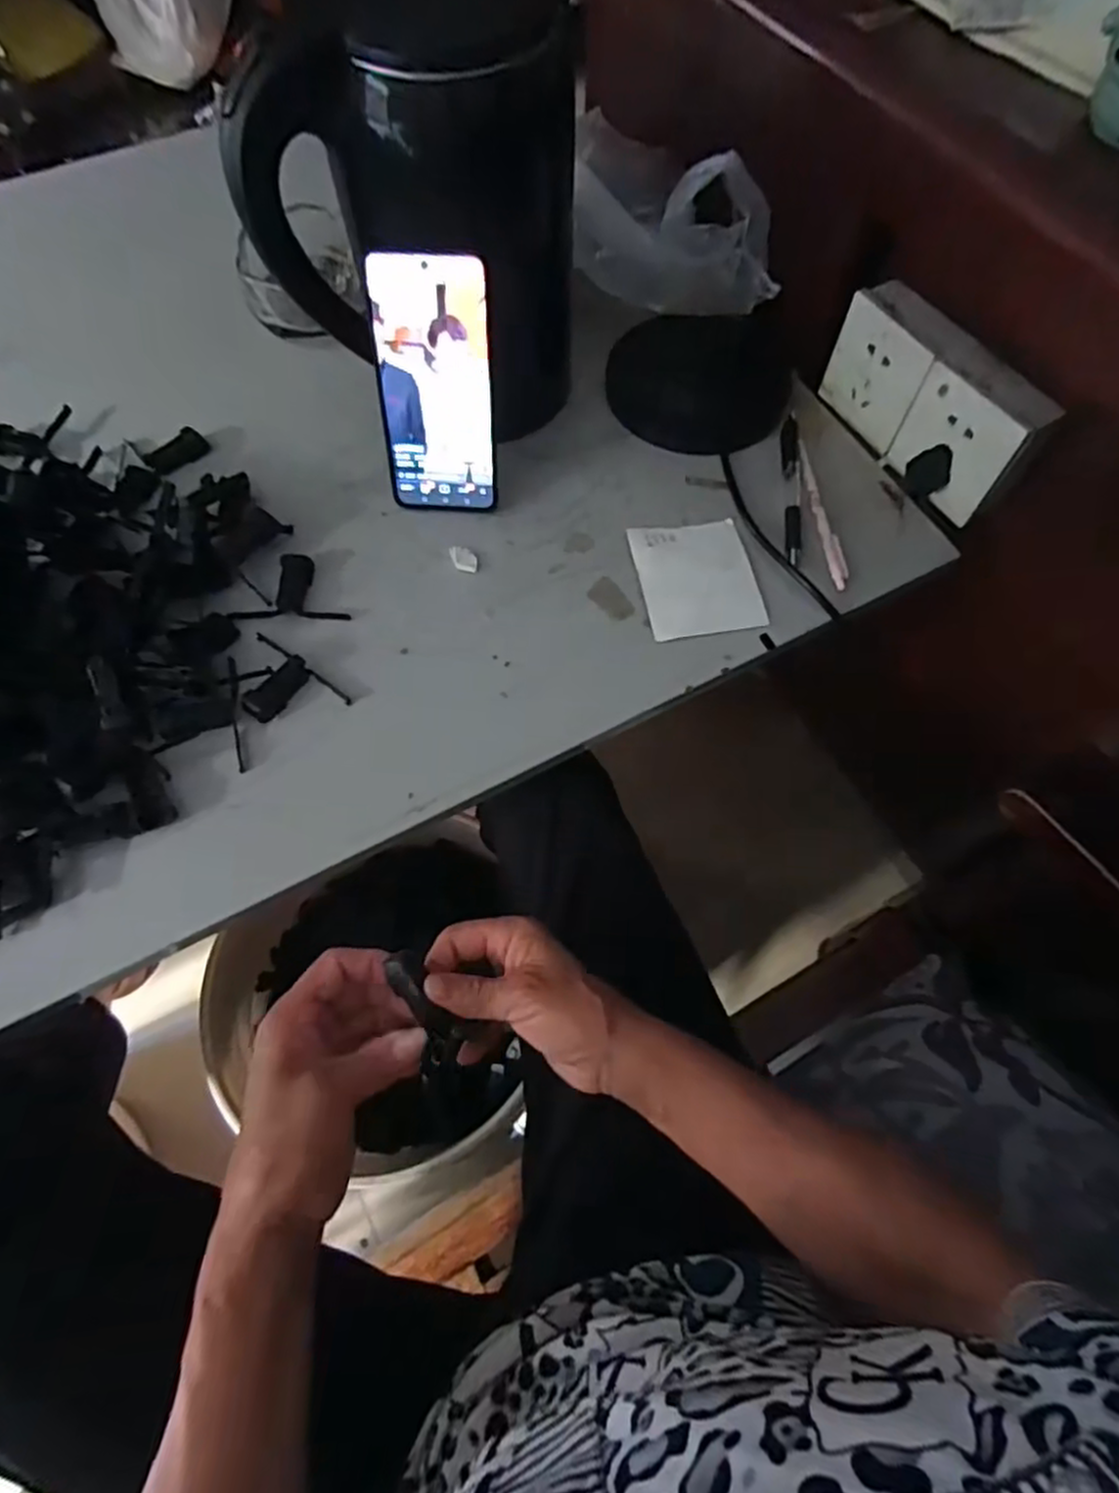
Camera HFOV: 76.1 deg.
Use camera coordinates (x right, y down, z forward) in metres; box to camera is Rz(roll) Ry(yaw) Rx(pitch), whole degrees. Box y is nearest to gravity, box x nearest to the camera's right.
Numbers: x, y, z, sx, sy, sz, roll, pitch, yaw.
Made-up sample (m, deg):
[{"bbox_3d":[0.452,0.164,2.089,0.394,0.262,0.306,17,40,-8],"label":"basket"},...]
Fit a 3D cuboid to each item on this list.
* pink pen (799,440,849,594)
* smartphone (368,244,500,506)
[{"bbox_3d":[0.195,-0.176,0.534,0.012,0.009,0.135,-6,66,-2],"label":"pink pen"},{"bbox_3d":[-0.083,-0.235,0.479,0.075,0.160,0.008,5,45,2],"label":"smartphone"}]

